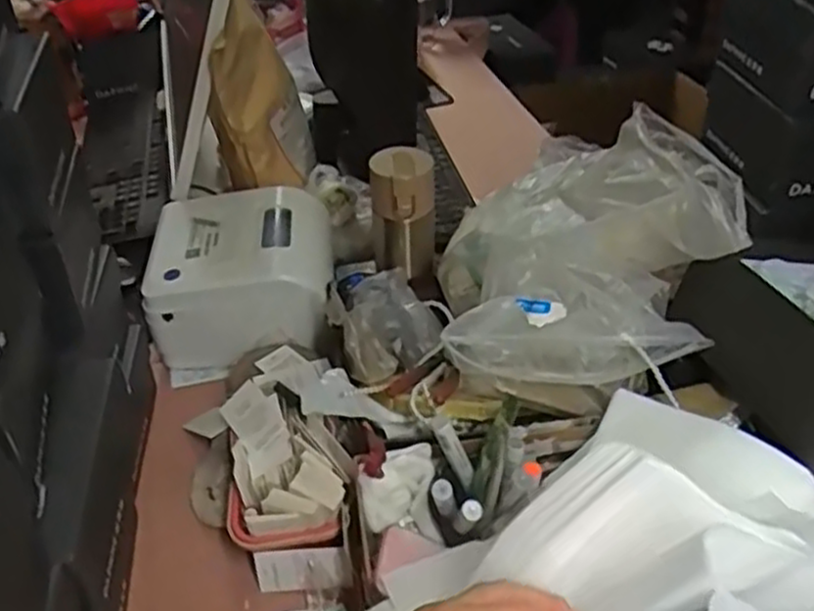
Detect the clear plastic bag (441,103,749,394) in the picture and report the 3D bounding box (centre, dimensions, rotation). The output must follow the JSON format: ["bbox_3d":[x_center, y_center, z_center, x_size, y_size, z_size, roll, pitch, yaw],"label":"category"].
[{"bbox_3d":[0.158,-0.063,0.702,0.240,0.155,0.265,1,39,1],"label":"clear plastic bag"}]

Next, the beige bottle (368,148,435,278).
[{"bbox_3d":[-0.004,-0.094,0.775,0.061,0.126,0.063,3,40,3],"label":"beige bottle"}]

